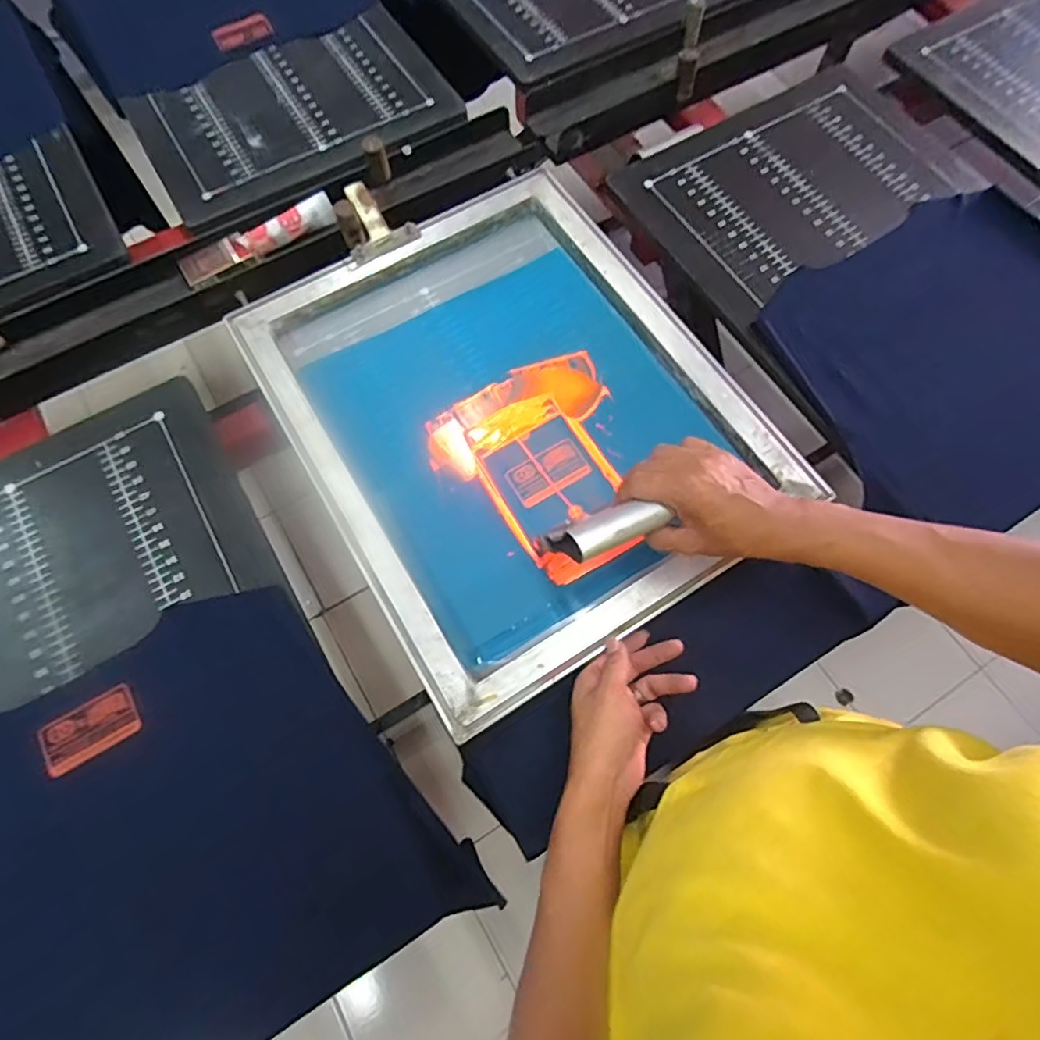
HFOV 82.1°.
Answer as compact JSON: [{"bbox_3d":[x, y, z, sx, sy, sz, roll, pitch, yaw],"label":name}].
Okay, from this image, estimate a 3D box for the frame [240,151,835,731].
[{"bbox_3d":[-0.010,-0.110,0.623,0.406,0.041,0.500,-30,73,-10],"label":"frame"}]

